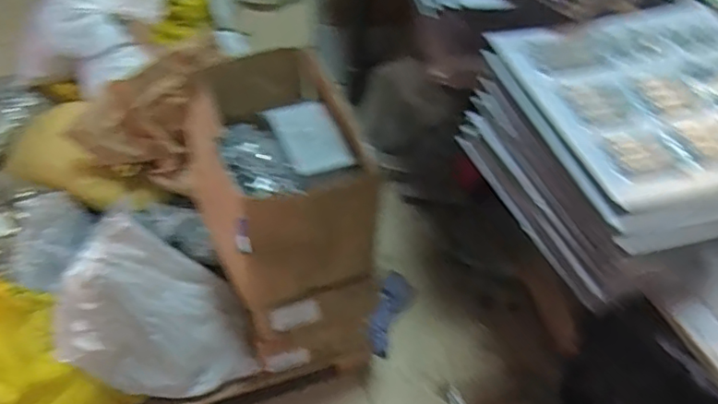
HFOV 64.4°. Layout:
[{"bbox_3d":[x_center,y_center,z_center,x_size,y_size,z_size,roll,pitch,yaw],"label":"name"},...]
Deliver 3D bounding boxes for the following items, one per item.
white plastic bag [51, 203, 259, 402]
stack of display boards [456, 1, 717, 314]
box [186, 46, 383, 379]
[{"bbox_3d":[-0.411,0.221,1.164,0.314,0.408,0.226,-20,55,-21],"label":"white plastic bag"},{"bbox_3d":[0.439,-0.095,0.865,0.429,0.182,0.393,-14,53,-17],"label":"stack of display boards"},{"bbox_3d":[-0.167,0.037,1.261,0.301,0.604,0.460,-14,53,-17],"label":"box"}]

